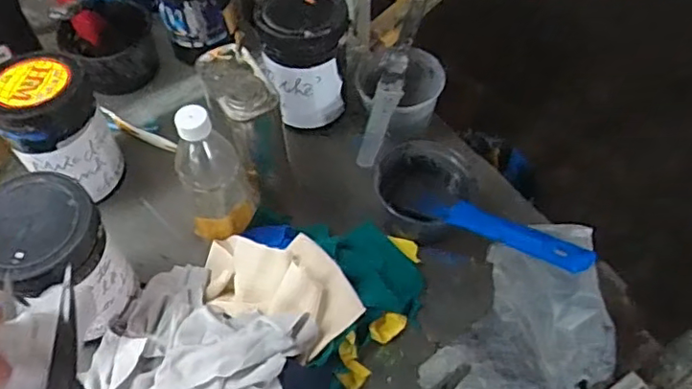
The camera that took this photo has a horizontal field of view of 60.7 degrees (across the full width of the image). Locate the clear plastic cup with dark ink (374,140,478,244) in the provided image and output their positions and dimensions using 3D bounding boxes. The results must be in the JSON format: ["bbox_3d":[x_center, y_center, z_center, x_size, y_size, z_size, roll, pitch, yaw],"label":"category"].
[{"bbox_3d":[0.092,-0.005,0.706,0.117,0.074,0.117,-1,55,1],"label":"clear plastic cup with dark ink"}]

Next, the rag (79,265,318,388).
[{"bbox_3d":[-0.158,0.177,0.592,0.198,0.066,0.185,26,59,18],"label":"rag"}]

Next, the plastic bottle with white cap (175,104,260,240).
[{"bbox_3d":[-0.137,-0.021,0.609,0.078,0.166,0.057,-14,56,-9],"label":"plastic bottle with white cap"}]

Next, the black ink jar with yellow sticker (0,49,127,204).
[{"bbox_3d":[-0.337,-0.077,0.695,0.111,0.164,0.118,-27,58,-17],"label":"black ink jar with yellow sticker"}]

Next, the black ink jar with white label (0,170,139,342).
[{"bbox_3d":[-0.283,0.060,0.578,0.106,0.144,0.104,-1,55,1],"label":"black ink jar with white label"}]

